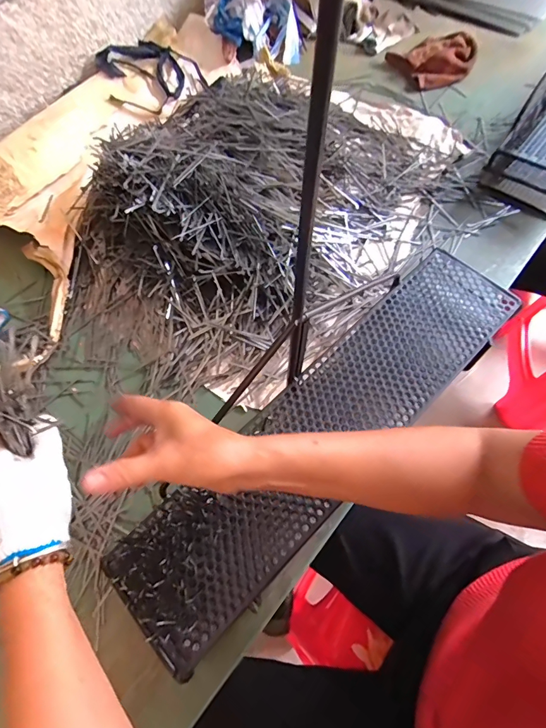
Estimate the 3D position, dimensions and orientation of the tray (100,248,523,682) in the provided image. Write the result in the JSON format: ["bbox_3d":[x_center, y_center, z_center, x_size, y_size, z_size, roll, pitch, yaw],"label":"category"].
[{"bbox_3d":[0.081,0.062,0.473,0.590,0.053,0.139,-41,75,-18],"label":"tray"}]

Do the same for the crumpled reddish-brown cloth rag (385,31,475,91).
[{"bbox_3d":[0.362,-0.702,0.913,0.193,0.071,0.152,15,65,10],"label":"crumpled reddish-brown cloth rag"}]

